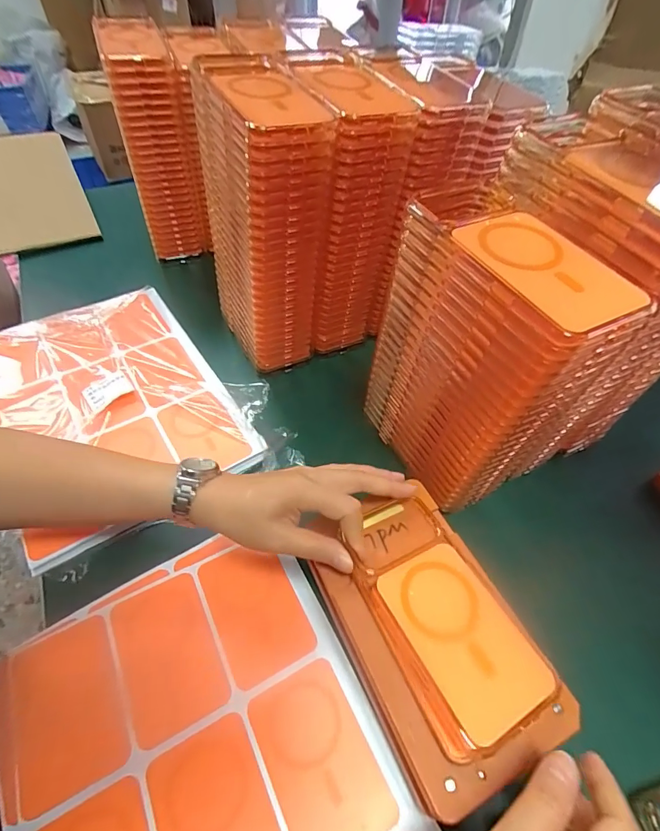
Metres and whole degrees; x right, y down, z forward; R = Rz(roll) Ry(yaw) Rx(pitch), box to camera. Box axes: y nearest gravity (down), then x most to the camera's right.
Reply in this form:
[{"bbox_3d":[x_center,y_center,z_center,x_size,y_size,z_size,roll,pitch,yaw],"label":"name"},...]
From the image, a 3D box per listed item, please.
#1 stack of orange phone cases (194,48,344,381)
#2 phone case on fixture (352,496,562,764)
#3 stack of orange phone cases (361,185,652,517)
[{"bbox_3d":[-0.074,-0.201,0.469,0.097,0.264,0.172,-20,53,-16],"label":"stack of orange phone cases"},{"bbox_3d":[0.074,0.134,0.301,0.082,0.012,0.161,-21,53,-18],"label":"phone case on fixture"},{"bbox_3d":[0.112,-0.041,0.363,0.083,0.234,0.187,-21,53,-17],"label":"stack of orange phone cases"}]

